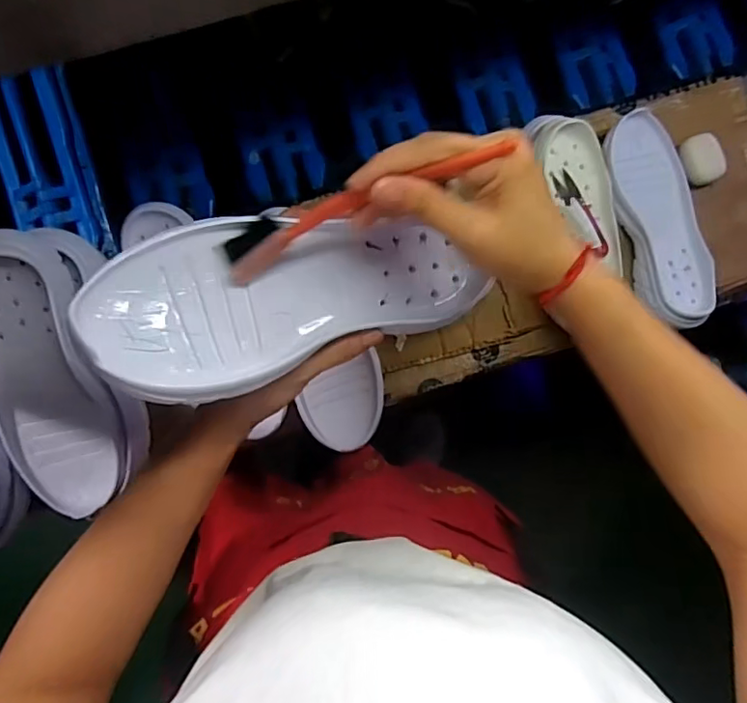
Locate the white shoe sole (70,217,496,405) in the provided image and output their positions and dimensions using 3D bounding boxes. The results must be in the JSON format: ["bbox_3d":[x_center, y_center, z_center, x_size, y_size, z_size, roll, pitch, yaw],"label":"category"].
[{"bbox_3d":[-0.036,-0.037,0.339,0.255,0.029,0.092,-13,89,-30],"label":"white shoe sole"}]

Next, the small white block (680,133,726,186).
[{"bbox_3d":[0.380,-0.222,0.651,0.040,0.033,0.056,-28,91,-6],"label":"small white block"}]

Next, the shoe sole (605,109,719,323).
[{"bbox_3d":[0.328,-0.149,0.633,0.092,0.028,0.239,-14,89,-6],"label":"shoe sole"}]

